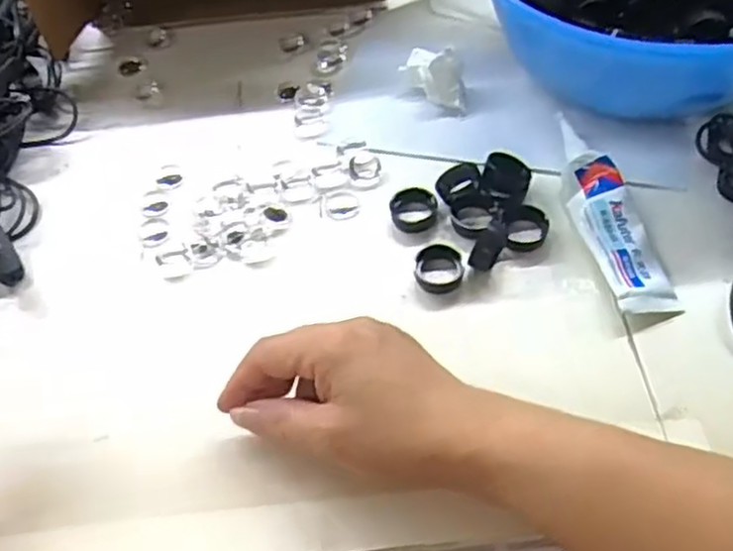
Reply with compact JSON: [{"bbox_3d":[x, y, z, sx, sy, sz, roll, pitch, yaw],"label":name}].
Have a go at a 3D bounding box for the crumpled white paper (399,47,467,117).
[{"bbox_3d":[0.048,-0.136,0.500,0.045,0.035,0.029,13,55,15],"label":"crumpled white paper"}]

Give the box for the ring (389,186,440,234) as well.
[{"bbox_3d":[0.029,-0.041,0.446,0.028,0.011,0.025,-11,53,-3],"label":"ring"}]

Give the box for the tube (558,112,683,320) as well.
[{"bbox_3d":[0.140,-0.040,0.423,0.036,0.020,0.140,-11,53,-3],"label":"tube"}]

